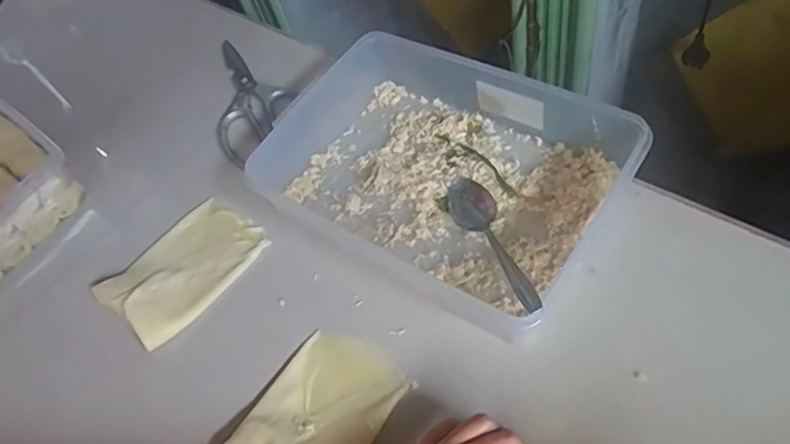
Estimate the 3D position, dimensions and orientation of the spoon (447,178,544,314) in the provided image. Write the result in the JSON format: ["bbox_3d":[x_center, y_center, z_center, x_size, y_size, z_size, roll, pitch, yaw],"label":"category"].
[{"bbox_3d":[0.076,0.015,0.438,0.034,0.023,0.155,-12,33,-9],"label":"spoon"}]

